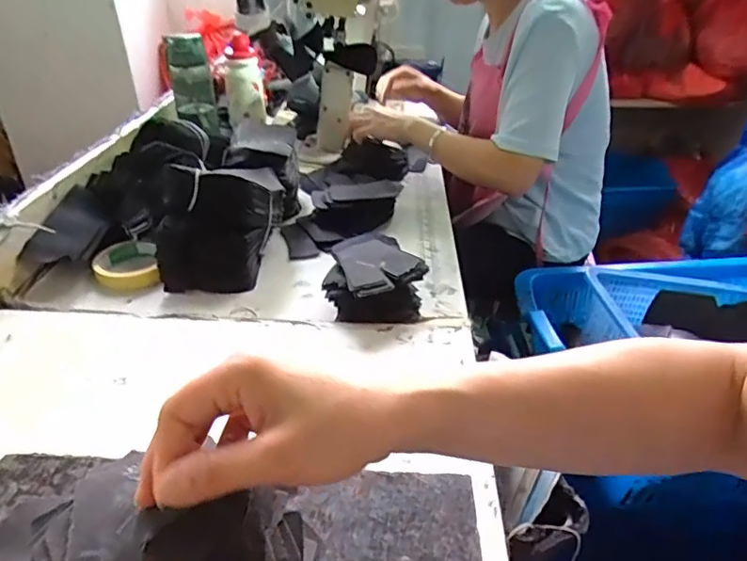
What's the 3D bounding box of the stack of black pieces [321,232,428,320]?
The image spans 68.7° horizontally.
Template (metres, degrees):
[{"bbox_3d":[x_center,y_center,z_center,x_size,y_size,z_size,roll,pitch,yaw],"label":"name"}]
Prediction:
[{"bbox_3d":[-0.001,-0.003,0.644,0.112,0.066,0.109,-5,34,-9],"label":"stack of black pieces"}]

